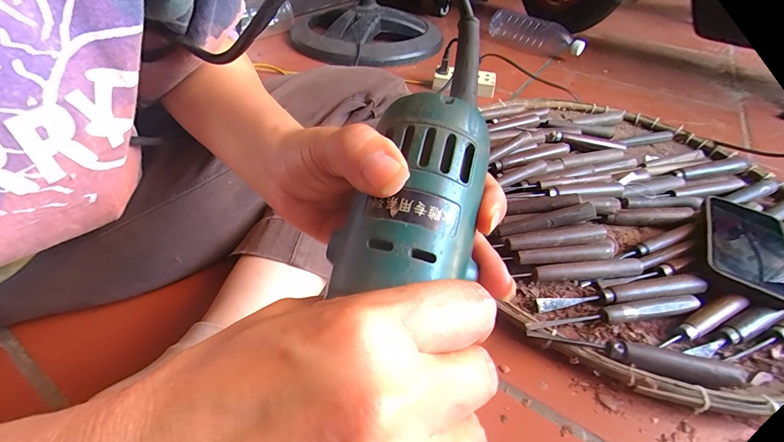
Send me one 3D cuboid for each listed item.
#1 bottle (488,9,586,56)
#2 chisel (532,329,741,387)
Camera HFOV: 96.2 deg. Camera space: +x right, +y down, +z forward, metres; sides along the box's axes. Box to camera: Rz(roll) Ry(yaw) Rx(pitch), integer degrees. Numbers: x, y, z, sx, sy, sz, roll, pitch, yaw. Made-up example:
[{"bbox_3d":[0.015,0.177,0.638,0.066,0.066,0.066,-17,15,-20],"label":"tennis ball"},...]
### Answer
[{"bbox_3d":[0.385,-0.513,0.961,0.067,0.070,0.319,-16,47,-20],"label":"bottle"},{"bbox_3d":[0.206,0.115,0.305,0.168,0.019,0.017,13,44,9],"label":"chisel"}]

